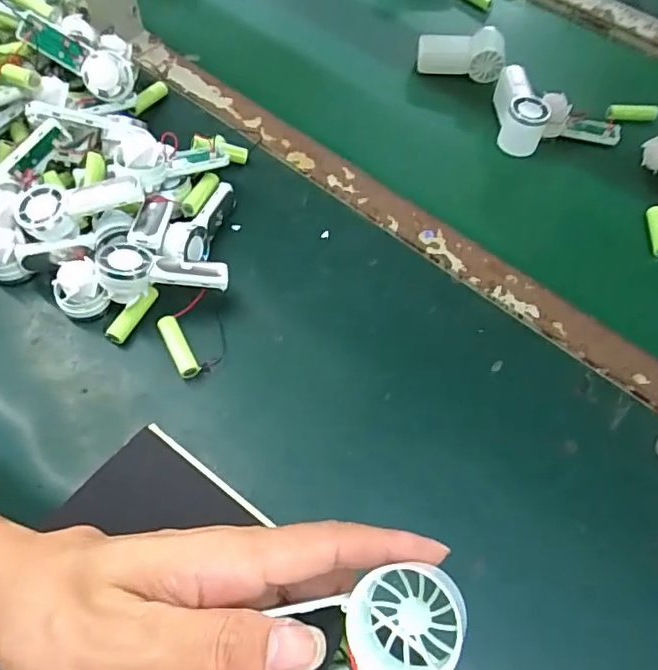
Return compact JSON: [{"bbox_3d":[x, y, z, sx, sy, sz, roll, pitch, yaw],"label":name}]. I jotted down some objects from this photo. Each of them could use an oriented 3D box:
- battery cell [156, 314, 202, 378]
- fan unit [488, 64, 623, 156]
[{"bbox_3d":[-0.112,0.008,0.424,0.015,0.014,0.053,-26,65,-17],"label":"battery cell"},{"bbox_3d":[0.216,-0.209,0.553,0.127,0.042,0.068,27,63,12],"label":"fan unit"}]

